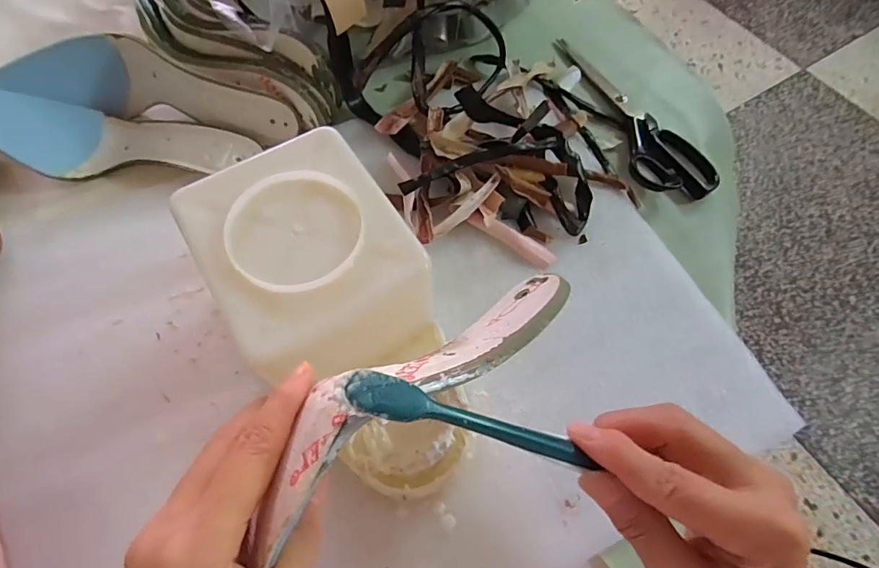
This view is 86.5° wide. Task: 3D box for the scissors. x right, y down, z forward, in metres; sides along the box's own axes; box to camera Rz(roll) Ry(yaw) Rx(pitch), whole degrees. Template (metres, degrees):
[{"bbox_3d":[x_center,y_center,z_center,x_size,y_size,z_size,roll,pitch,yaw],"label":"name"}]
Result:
[{"bbox_3d":[0.177,-0.166,0.436,0.068,0.010,0.218,-16,65,-9],"label":"scissors"}]

